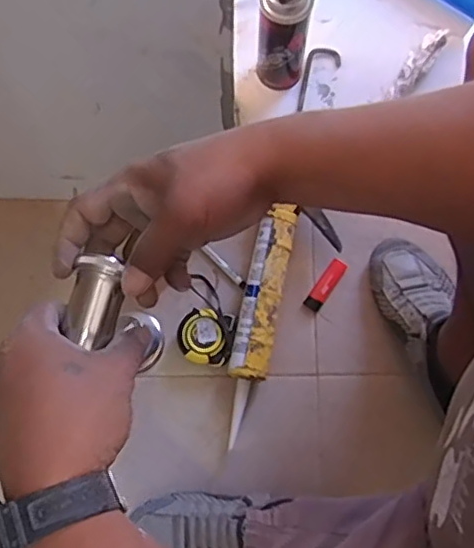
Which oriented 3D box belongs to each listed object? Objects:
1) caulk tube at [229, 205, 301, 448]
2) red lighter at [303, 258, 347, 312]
[{"bbox_3d":[0.027,0.061,0.809,0.051,0.058,0.280,12,78,3],"label":"caulk tube"},{"bbox_3d":[0.124,0.016,0.837,0.024,0.017,0.075,34,80,8],"label":"red lighter"}]

